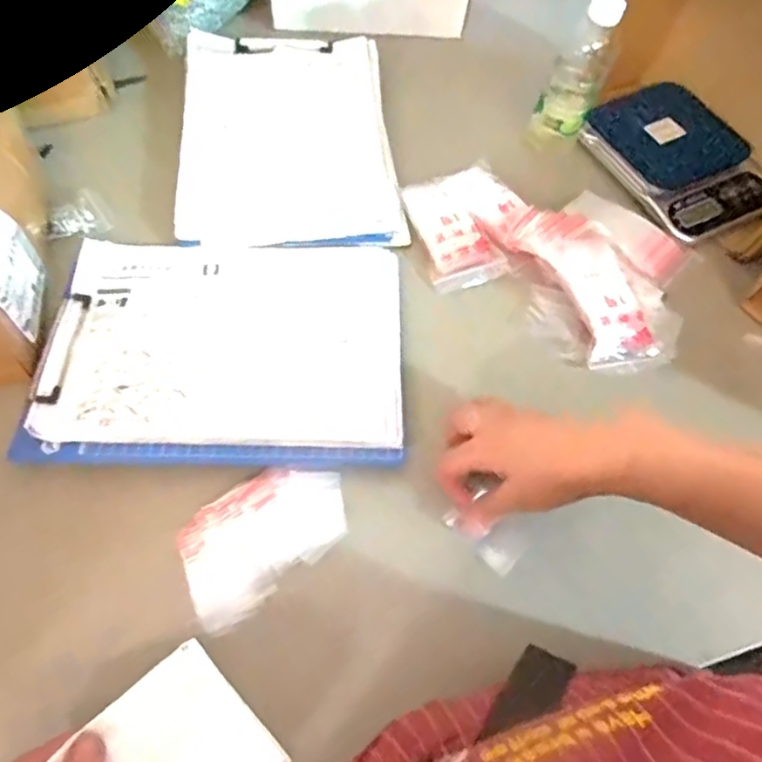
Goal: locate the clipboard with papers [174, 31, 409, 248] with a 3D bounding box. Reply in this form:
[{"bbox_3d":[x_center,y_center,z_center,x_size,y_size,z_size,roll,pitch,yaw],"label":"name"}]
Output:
[{"bbox_3d":[-0.100,-0.274,0.671,0.220,0.015,0.312,-3,61,-5],"label":"clipboard with papers"}]

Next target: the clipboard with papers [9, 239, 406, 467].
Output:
[{"bbox_3d":[-0.133,-0.036,0.538,0.299,0.013,0.226,1,61,-3],"label":"clipboard with papers"}]

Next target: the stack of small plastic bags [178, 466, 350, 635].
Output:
[{"bbox_3d":[-0.090,0.114,0.463,0.132,0.010,0.081,-37,69,-21],"label":"stack of small plastic bags"}]

